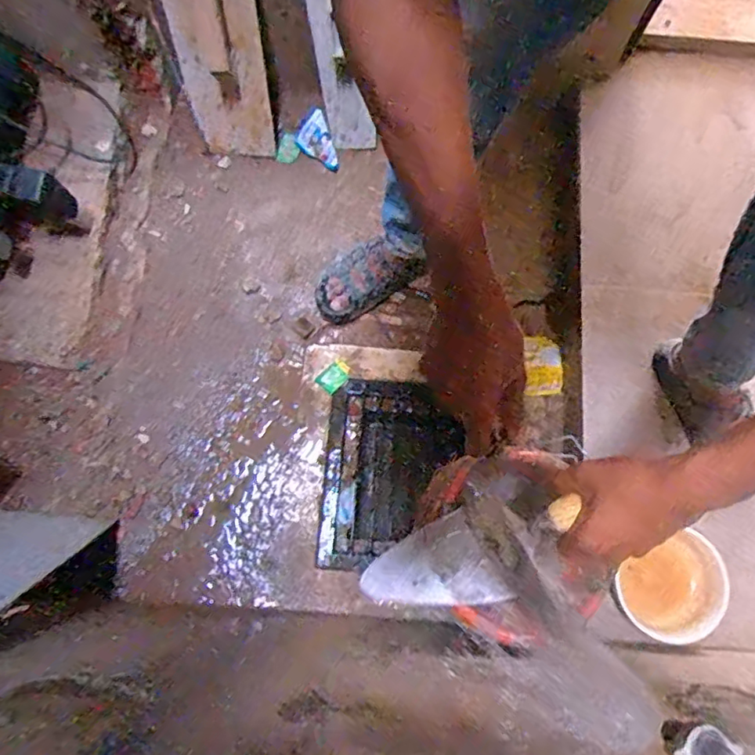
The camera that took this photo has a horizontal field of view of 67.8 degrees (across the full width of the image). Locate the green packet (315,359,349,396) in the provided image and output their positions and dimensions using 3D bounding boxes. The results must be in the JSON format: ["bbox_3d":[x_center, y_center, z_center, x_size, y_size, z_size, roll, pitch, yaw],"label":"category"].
[{"bbox_3d":[-0.081,-0.004,1.062,0.044,0.004,0.064,40,78,7],"label":"green packet"}]

